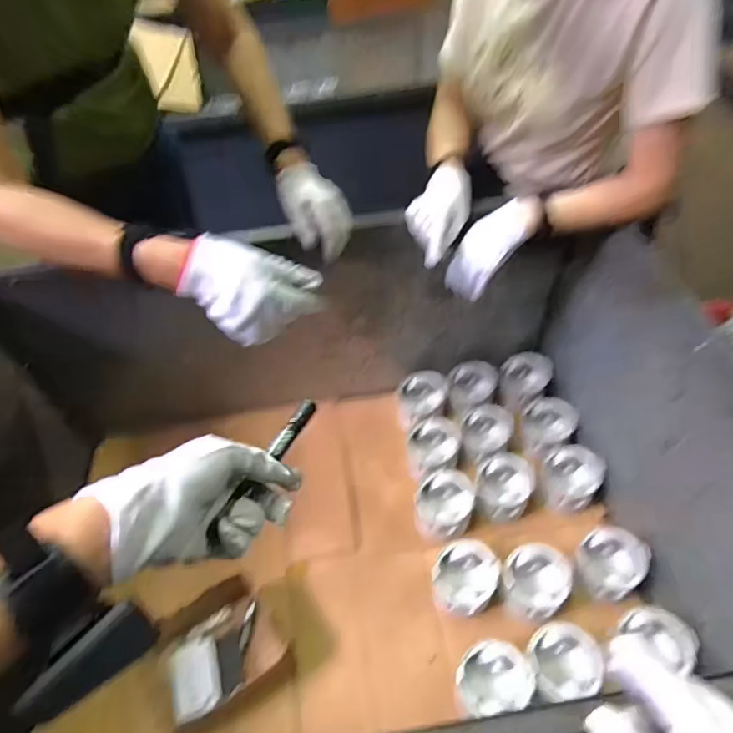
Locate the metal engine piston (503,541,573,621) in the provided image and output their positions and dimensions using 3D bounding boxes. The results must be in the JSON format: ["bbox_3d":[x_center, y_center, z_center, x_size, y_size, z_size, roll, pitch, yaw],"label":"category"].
[{"bbox_3d":[0.286,0.364,0.826,0.114,0.069,0.105,-38,56,-26],"label":"metal engine piston"}]

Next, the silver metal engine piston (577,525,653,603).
[{"bbox_3d":[0.417,0.332,0.830,0.122,0.059,0.105,-33,54,-23],"label":"silver metal engine piston"}]

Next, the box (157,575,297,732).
[{"bbox_3d":[-0.237,0.467,0.795,0.202,0.085,0.171,-28,52,-19],"label":"box"}]

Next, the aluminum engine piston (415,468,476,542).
[{"bbox_3d":[0.148,0.278,0.948,0.114,0.105,0.105,-36,55,-25],"label":"aluminum engine piston"}]

